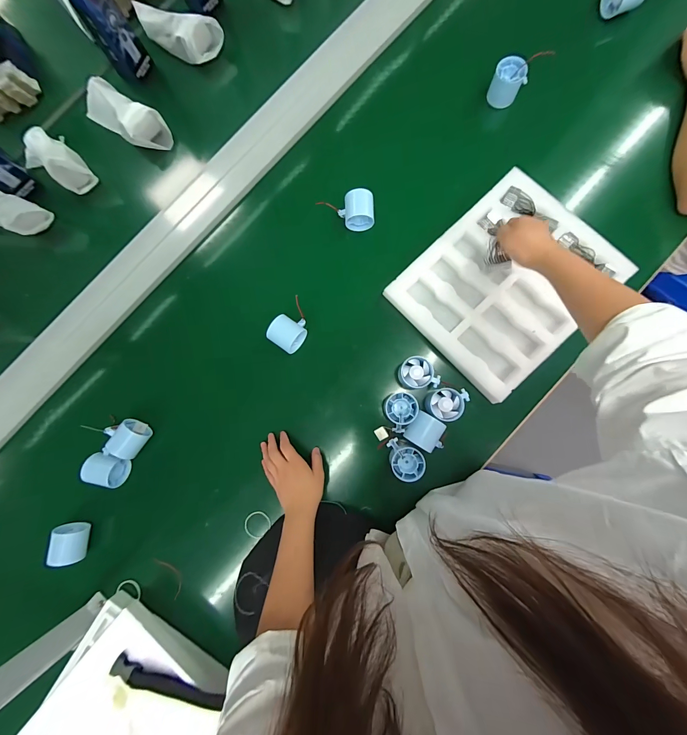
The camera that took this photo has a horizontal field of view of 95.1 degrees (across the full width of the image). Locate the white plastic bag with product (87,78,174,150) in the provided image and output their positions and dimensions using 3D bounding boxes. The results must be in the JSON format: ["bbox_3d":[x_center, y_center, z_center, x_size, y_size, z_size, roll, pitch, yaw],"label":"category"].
[{"bbox_3d":[-0.472,-0.537,0.679,0.214,0.067,0.076,35,86,8],"label":"white plastic bag with product"}]

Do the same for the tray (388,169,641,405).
[{"bbox_3d":[0.283,-0.147,0.555,0.319,0.034,0.272,-43,82,-2],"label":"tray"}]

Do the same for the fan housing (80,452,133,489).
[{"bbox_3d":[-0.422,0.181,0.559,0.055,0.050,0.047,16,84,6],"label":"fan housing"}]

